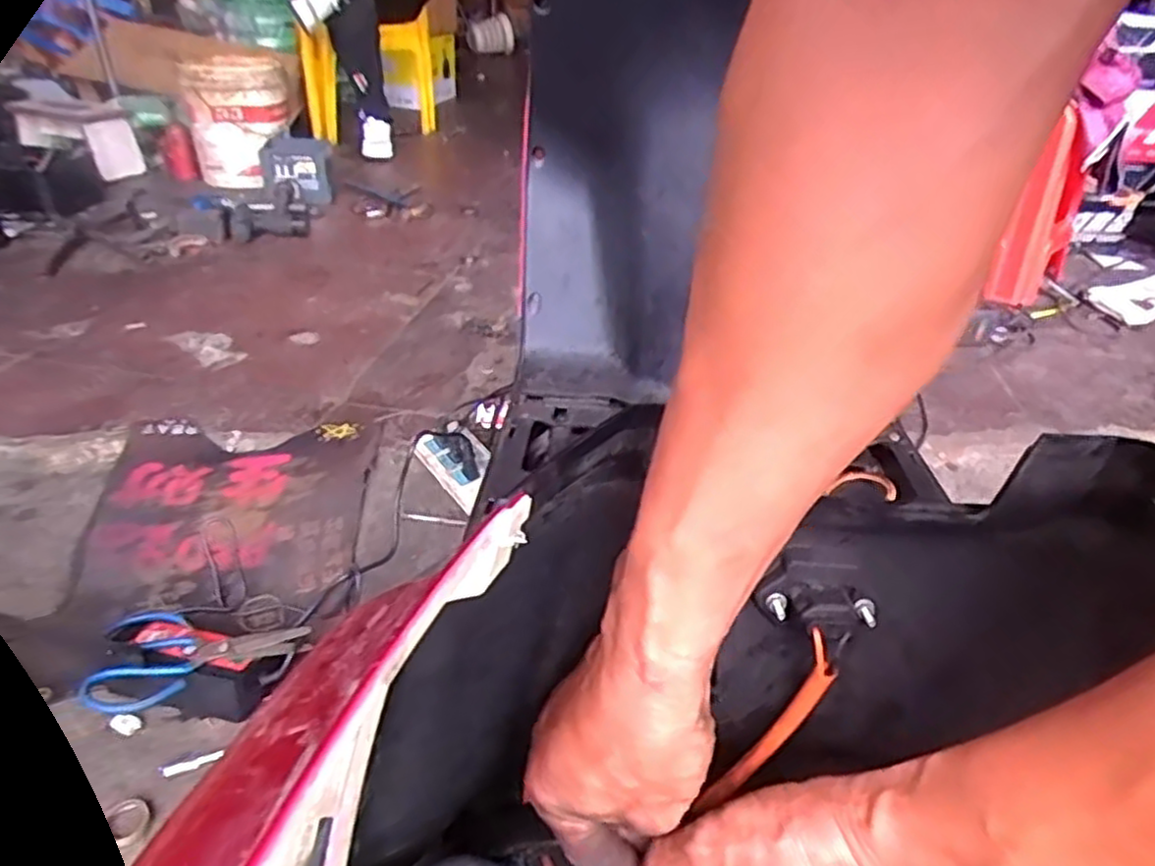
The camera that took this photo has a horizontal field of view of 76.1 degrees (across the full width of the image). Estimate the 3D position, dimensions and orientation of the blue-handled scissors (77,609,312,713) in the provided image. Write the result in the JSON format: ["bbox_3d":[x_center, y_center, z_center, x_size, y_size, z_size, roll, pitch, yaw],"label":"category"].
[{"bbox_3d":[-0.414,0.229,0.817,0.207,0.030,0.136,-6,34,-14],"label":"blue-handled scissors"}]

